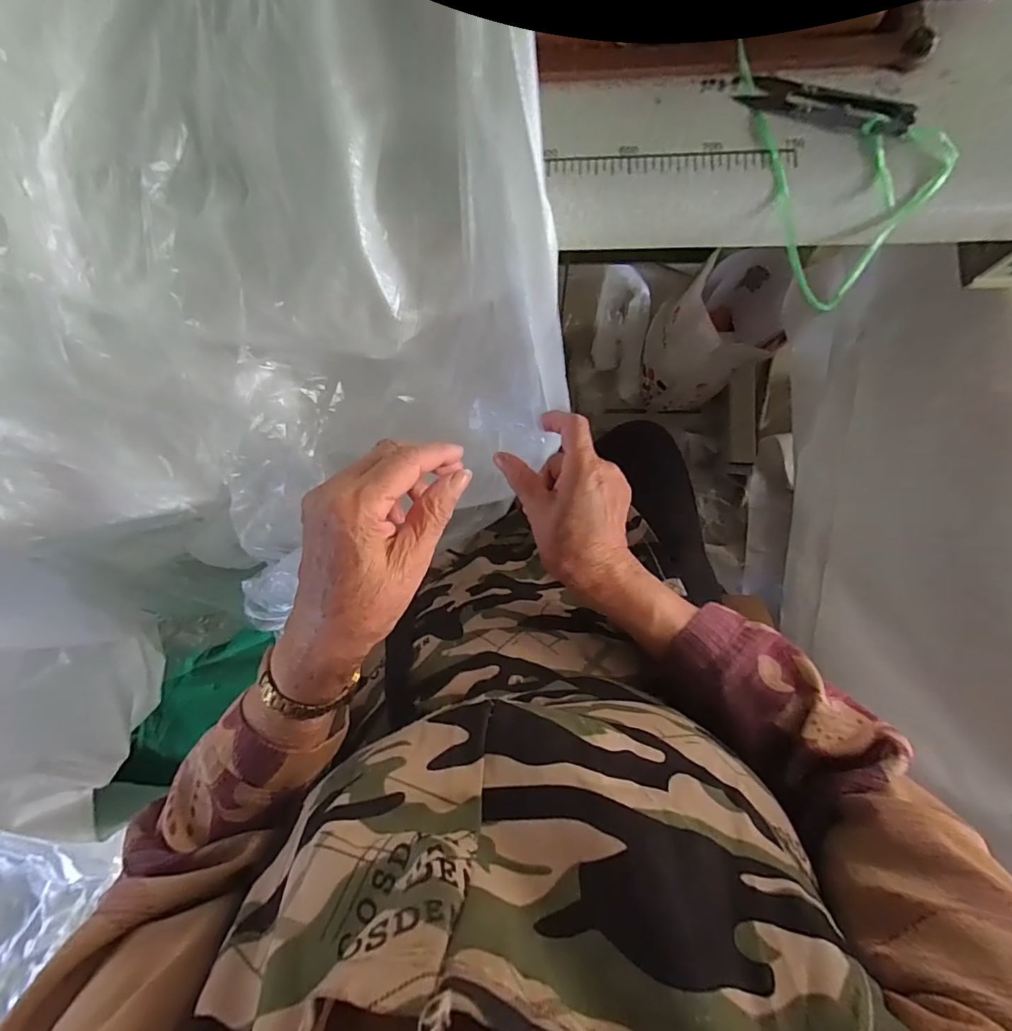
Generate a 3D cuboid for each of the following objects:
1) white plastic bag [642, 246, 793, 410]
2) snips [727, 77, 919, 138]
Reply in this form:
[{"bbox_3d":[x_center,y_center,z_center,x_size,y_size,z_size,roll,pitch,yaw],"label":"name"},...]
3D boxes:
[{"bbox_3d":[0.345,-0.311,0.872,0.165,0.255,0.183,6,85,5],"label":"white plastic bag"},{"bbox_3d":[0.198,-0.255,0.306,0.098,0.011,0.022,20,86,6],"label":"snips"}]

